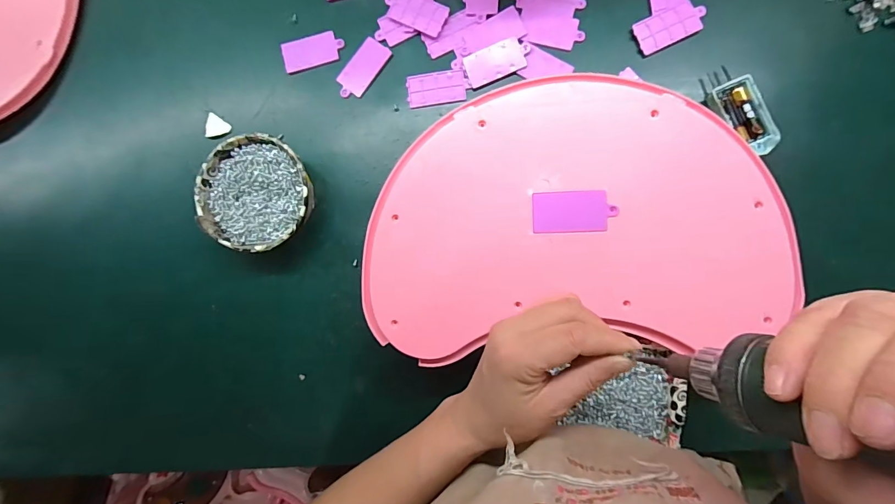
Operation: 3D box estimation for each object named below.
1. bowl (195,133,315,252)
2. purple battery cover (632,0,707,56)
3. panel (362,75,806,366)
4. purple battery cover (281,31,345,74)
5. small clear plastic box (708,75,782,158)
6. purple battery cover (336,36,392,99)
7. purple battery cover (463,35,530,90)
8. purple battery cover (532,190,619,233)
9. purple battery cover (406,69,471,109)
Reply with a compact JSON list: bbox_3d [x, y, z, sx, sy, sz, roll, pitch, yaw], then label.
[{"bbox_3d":[-0.192,-0.058,0.412,0.109,0.042,0.110,0,87,6],"label":"bowl"},{"bbox_3d":[0.220,-0.223,0.396,0.065,0.006,0.034,-22,86,4],"label":"purple battery cover"},{"bbox_3d":[0.097,-0.030,0.334,0.337,0.021,0.218,-5,87,6],"label":"panel"},{"bbox_3d":[-0.146,-0.218,0.433,0.067,0.004,0.035,-13,86,5],"label":"purple battery cover"},{"bbox_3d":[0.282,-0.127,0.381,0.041,0.019,0.073,-20,86,5],"label":"small clear plastic box"},{"bbox_3d":[-0.092,-0.195,0.426,0.034,0.004,0.068,38,92,6],"label":"purple battery cover"},{"bbox_3d":[0.050,-0.196,0.409,0.066,0.004,0.034,-20,86,5],"label":"purple battery cover"},{"bbox_3d":[0.105,-0.033,0.330,0.066,0.004,0.033,-2,87,6],"label":"purple battery cover"},{"bbox_3d":[-0.010,-0.171,0.417,0.065,0.004,0.035,-3,87,6],"label":"purple battery cover"}]

